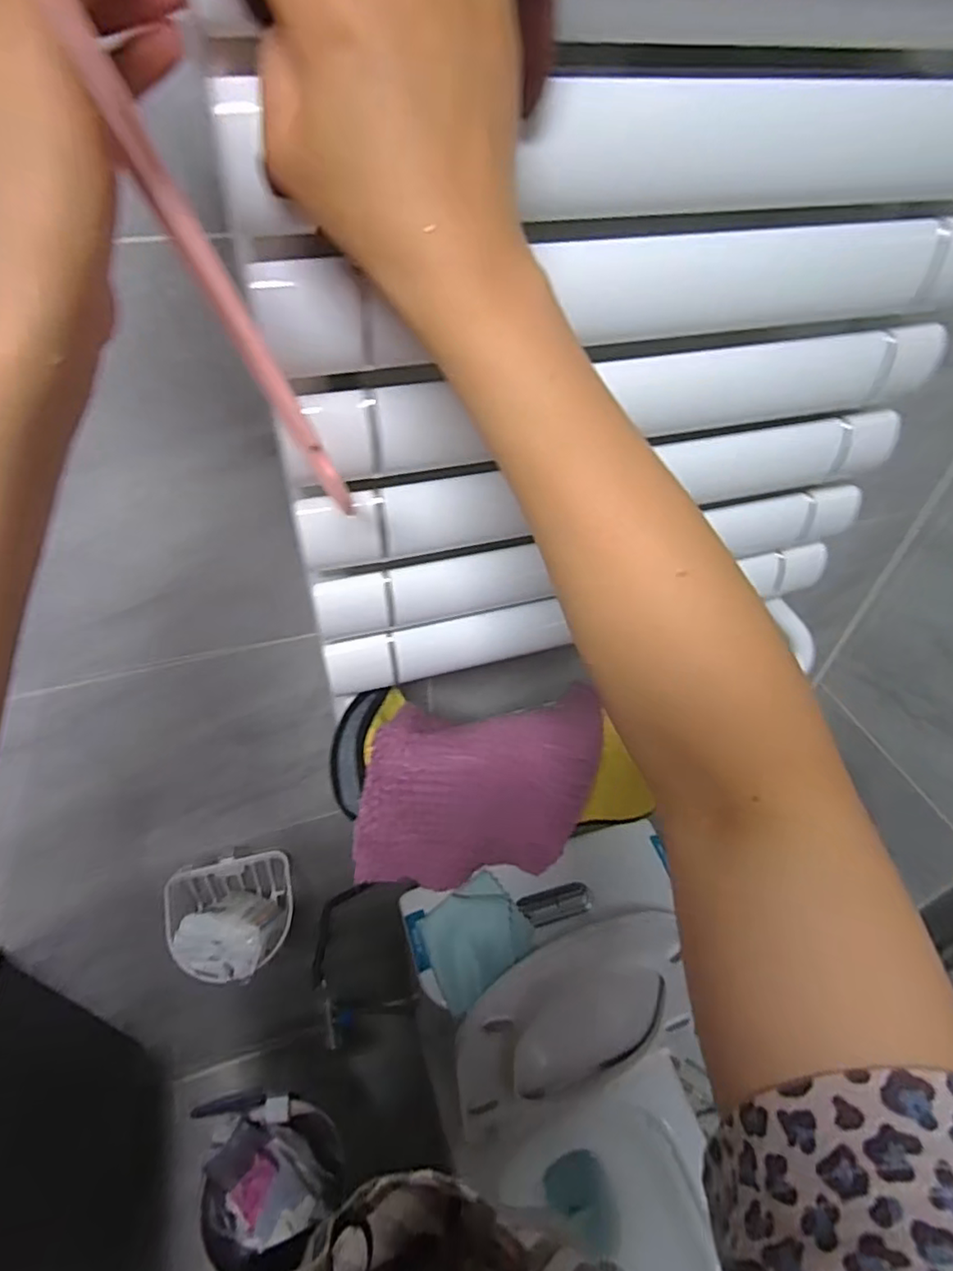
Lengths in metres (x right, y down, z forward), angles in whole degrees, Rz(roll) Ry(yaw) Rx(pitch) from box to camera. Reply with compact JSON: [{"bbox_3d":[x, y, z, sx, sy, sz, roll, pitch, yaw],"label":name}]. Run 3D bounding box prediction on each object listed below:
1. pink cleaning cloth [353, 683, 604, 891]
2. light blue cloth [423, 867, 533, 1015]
[{"bbox_3d":[0.000,0.113,0.468,0.174,0.123,0.108,1,46,-2],"label":"pink cleaning cloth"},{"bbox_3d":[-0.002,0.366,0.752,0.129,0.018,0.108,-28,54,-27],"label":"light blue cloth"}]

